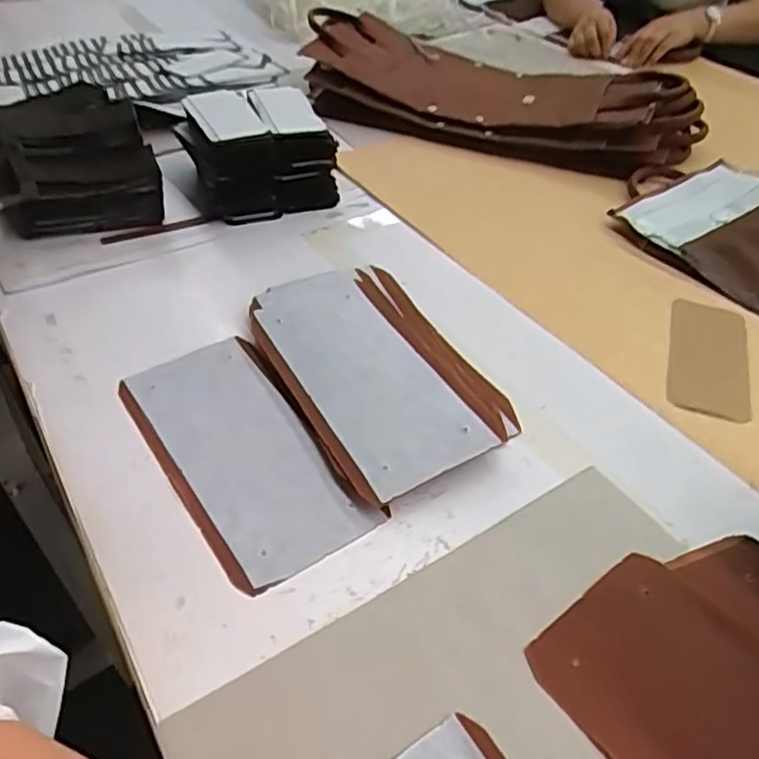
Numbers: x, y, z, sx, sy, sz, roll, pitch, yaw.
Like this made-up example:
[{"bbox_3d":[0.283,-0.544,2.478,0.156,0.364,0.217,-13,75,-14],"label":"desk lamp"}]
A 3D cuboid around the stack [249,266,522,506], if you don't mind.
[{"bbox_3d":[-0.004,-0.018,0.588,0.157,0.032,0.266,-22,49,-21],"label":"stack"}]

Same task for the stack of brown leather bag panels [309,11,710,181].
[{"bbox_3d":[0.176,-0.448,0.988,0.593,0.096,0.274,17,47,17],"label":"stack of brown leather bag panels"}]

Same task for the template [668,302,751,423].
[{"bbox_3d":[0.316,-0.023,0.626,0.069,0.009,0.157,13,46,13],"label":"template"}]

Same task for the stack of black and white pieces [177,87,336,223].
[{"bbox_3d":[-0.154,-0.288,0.825,0.161,0.110,0.166,-15,47,-15],"label":"stack of black and white pieces"}]

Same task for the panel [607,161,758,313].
[{"bbox_3d":[0.435,-0.186,0.779,0.255,0.014,0.221,-26,50,-24],"label":"panel"}]

